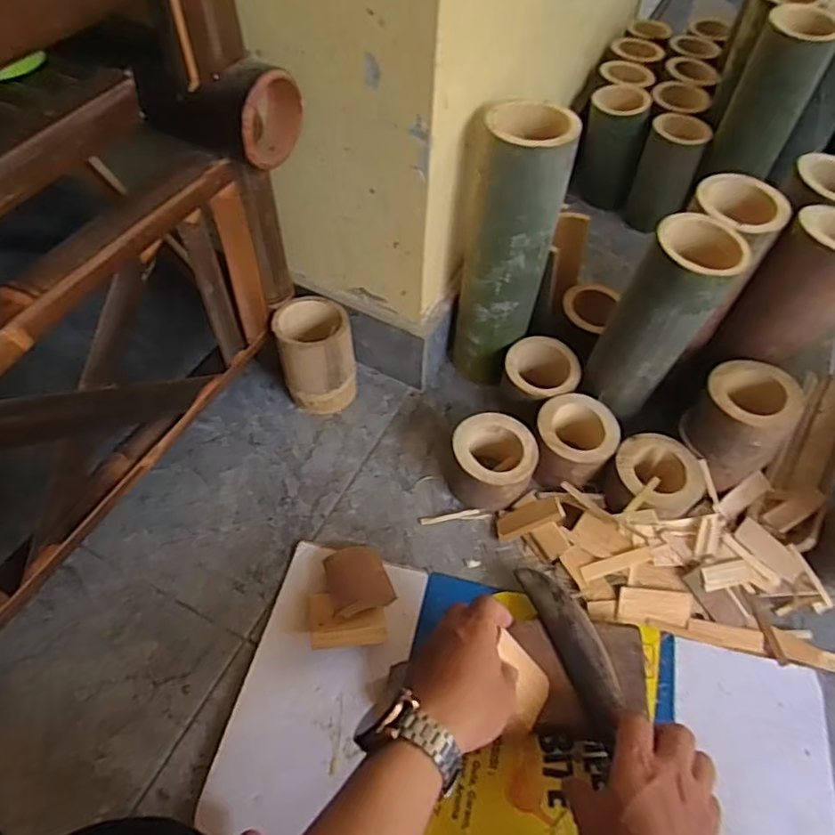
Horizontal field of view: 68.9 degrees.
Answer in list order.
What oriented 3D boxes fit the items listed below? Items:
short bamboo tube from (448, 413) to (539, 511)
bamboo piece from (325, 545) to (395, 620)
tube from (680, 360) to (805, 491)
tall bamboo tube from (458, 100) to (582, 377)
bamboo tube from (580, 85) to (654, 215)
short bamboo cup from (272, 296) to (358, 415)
[{"bbox_3d":[0.084,0.049,0.683,0.092,0.076,0.086,1,55,-2],"label":"short bamboo tube"},{"bbox_3d":[-0.060,0.163,0.615,0.060,0.008,0.066,-14,57,-15],"label":"bamboo piece"},{"bbox_3d":[0.346,0.006,0.660,0.090,0.111,0.095,-37,64,-25],"label":"tube"},{"bbox_3d":[0.100,-0.180,0.693,0.097,0.306,0.113,9,55,3],"label":"tall bamboo tube"},{"bbox_3d":[0.309,-0.429,0.978,0.092,0.157,0.084,13,55,6],"label":"bamboo tube"},{"bbox_3d":[-0.120,-0.073,0.737,0.086,0.119,0.083,1,55,-2],"label":"short bamboo cup"}]

